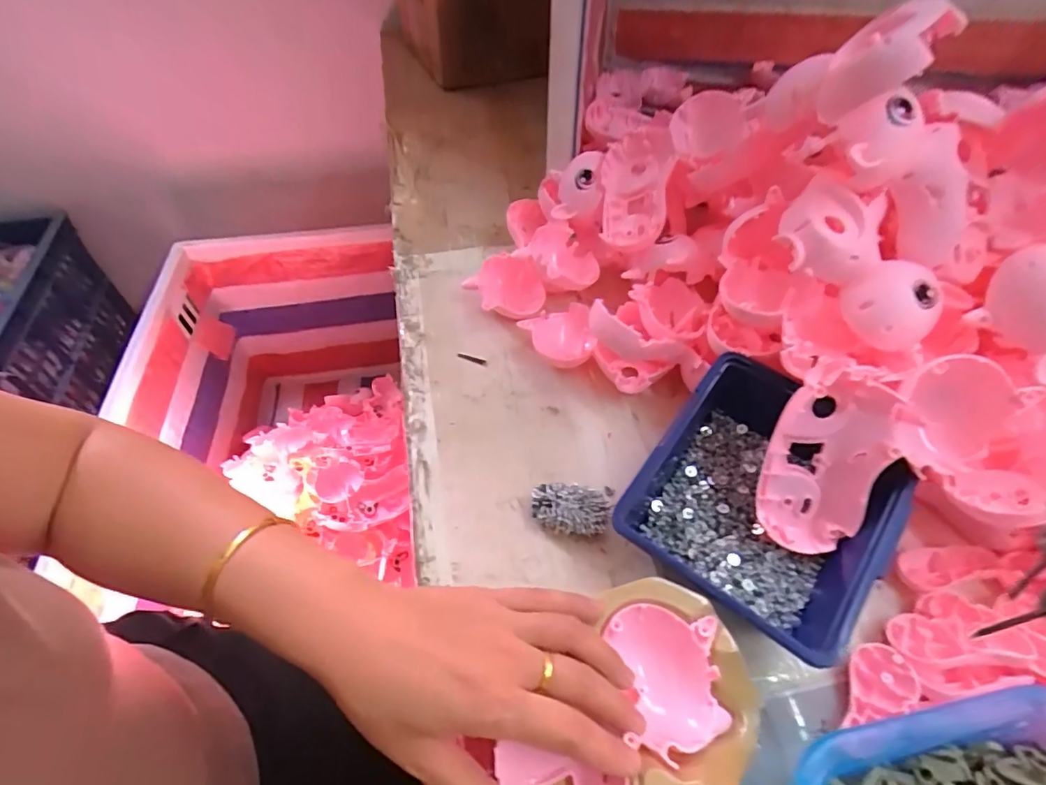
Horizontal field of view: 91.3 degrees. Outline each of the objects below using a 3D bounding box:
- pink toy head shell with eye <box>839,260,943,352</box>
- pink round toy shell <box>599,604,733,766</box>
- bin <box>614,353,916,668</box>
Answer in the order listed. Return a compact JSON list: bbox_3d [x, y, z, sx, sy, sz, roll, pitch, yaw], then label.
[{"bbox_3d":[0.240,-0.059,0.335,0.057,0.036,0.051,32,59,22],"label":"pink toy head shell with eye"},{"bbox_3d":[0.082,0.159,0.285,0.058,0.031,0.069,-5,48,1],"label":"pink round toy shell"},{"bbox_3d":[0.158,0.070,0.340,0.148,0.064,0.162,33,60,23],"label":"bin"}]

